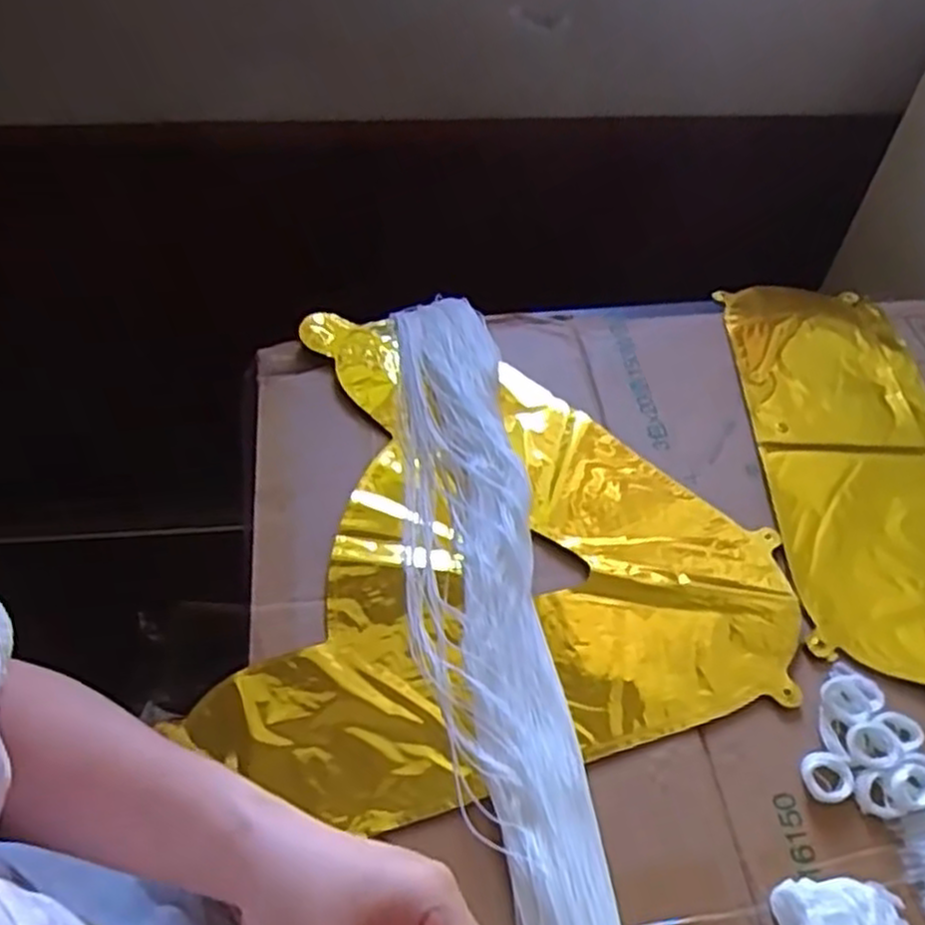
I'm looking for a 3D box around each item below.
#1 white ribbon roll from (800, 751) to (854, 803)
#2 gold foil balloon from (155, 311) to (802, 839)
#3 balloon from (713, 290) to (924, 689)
[{"bbox_3d":[0.195,0.168,0.430,0.025,0.006,0.025,1,52,-2],"label":"white ribbon roll"},{"bbox_3d":[0.032,0.052,0.508,0.333,0.010,0.343,9,52,4],"label":"gold foil balloon"},{"bbox_3d":[0.312,0.007,0.561,0.224,0.010,0.390,-4,52,-7],"label":"balloon"}]

